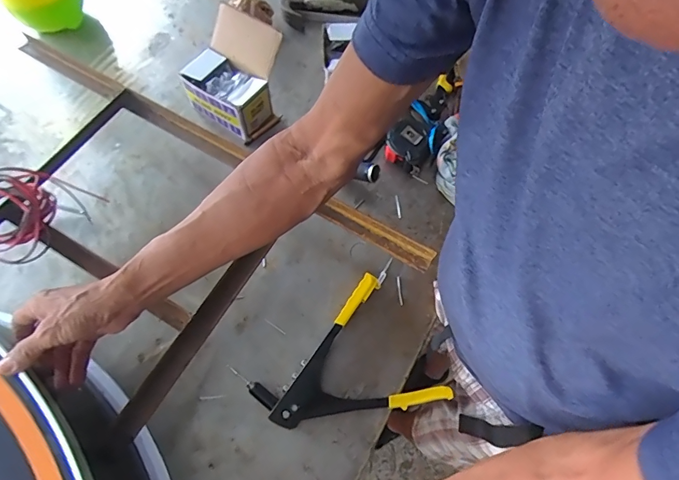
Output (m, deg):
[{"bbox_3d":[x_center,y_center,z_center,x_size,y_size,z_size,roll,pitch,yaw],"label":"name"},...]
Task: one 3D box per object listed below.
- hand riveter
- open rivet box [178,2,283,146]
[{"bbox_3d":[0.002,0.183,0.559,0.225,0.034,0.190,-29,71,-13],"label":"hand riveter"},{"bbox_3d":[-0.179,-0.272,0.711,0.155,0.125,0.181,33,70,11],"label":"open rivet box"}]

